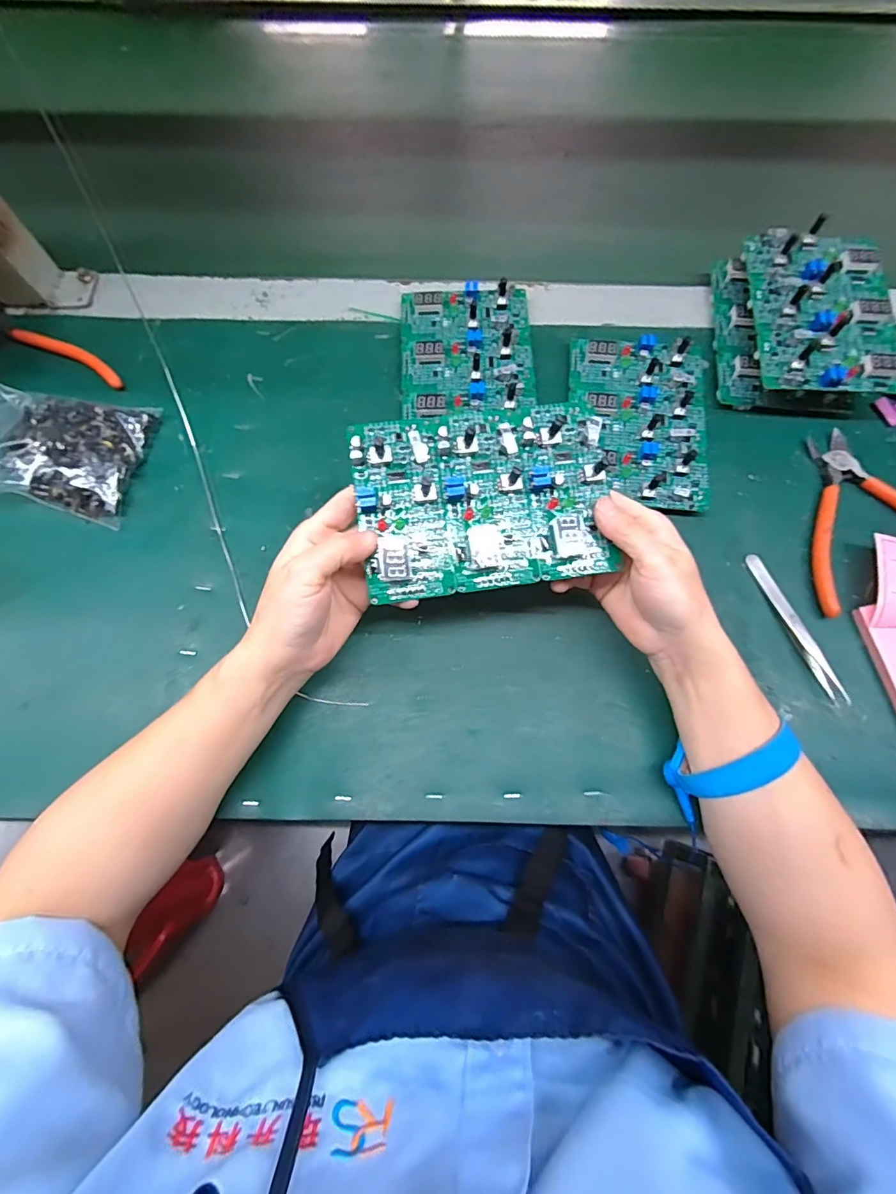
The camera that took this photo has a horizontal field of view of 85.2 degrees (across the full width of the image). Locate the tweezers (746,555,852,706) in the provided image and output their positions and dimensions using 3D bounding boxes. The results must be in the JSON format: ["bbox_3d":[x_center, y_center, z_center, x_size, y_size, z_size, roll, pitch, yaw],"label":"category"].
[{"bbox_3d":[0.244,0.021,0.344,0.010,0.006,0.113,-21,74,-7],"label":"tweezers"}]

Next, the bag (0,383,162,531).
[{"bbox_3d":[-0.312,-0.112,0.367,0.152,0.028,0.096,8,73,2],"label":"bag"}]

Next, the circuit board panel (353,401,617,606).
[{"bbox_3d":[0.023,-0.057,0.290,0.146,0.025,0.102,-9,85,-5],"label":"circuit board panel"}]

